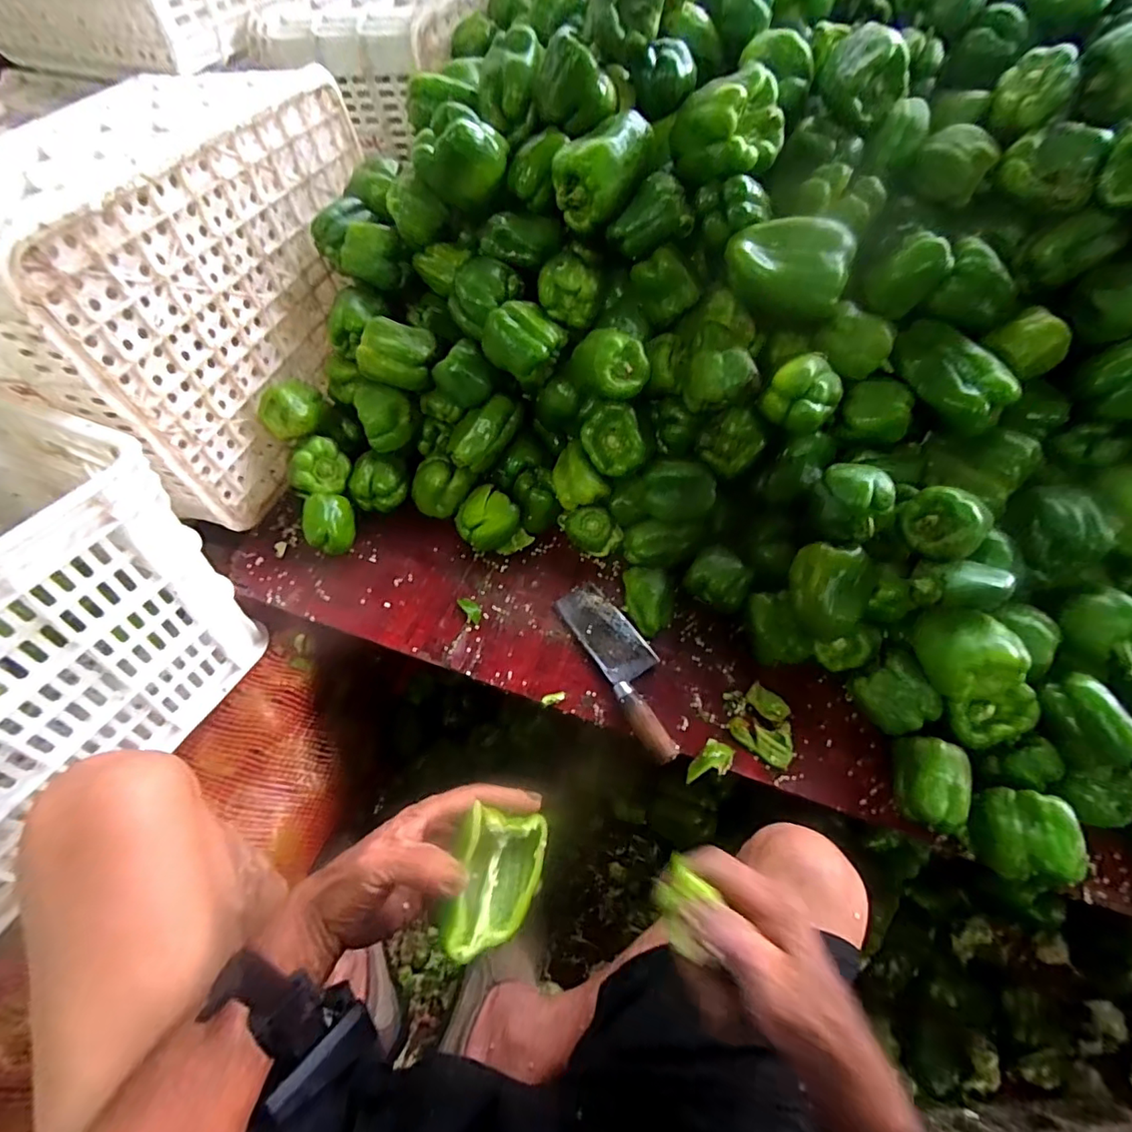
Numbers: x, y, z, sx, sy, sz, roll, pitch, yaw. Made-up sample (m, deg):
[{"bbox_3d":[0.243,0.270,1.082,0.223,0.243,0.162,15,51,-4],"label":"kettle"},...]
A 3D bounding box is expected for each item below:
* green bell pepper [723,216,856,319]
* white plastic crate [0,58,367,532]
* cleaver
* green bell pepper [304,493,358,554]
[{"bbox_3d":[0.225,-0.306,0.548,0.121,0.068,0.062,14,59,4],"label":"green bell pepper"},{"bbox_3d":[-0.484,-0.356,0.633,0.362,0.280,0.492,12,59,2],"label":"white plastic crate"},{"bbox_3d":[0.069,0.107,0.591,0.066,0.017,0.208,-24,64,-18],"label":"cleaver"},{"bbox_3d":[-0.277,-0.050,0.631,0.054,0.052,0.065,-9,60,-10],"label":"green bell pepper"}]

